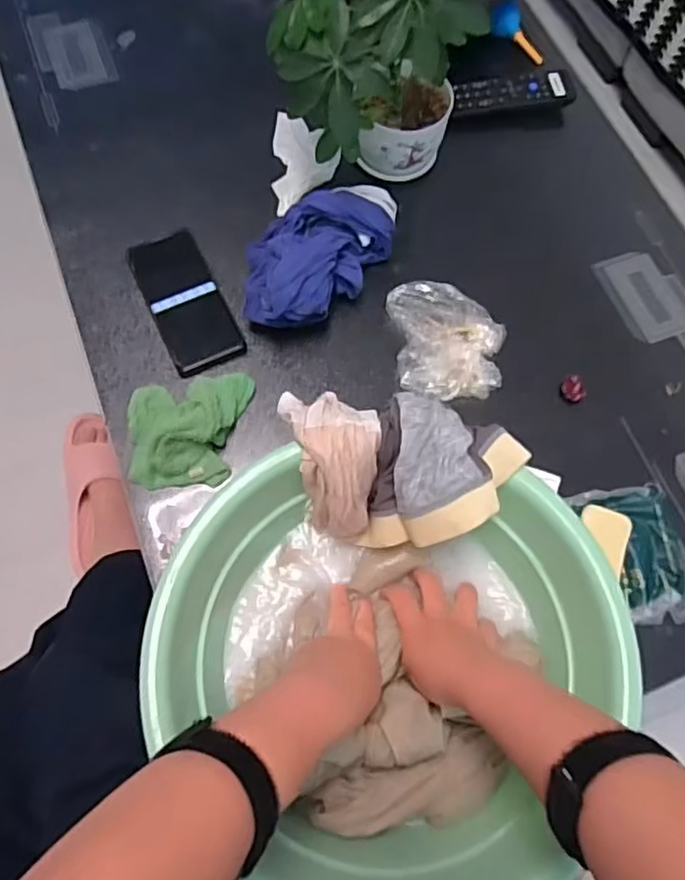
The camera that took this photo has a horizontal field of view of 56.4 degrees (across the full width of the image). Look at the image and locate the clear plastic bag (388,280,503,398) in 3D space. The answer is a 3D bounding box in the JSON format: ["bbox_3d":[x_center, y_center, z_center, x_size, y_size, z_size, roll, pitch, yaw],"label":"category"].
[{"bbox_3d":[0.113,-0.105,0.673,0.113,0.025,0.128,-6,70,-4],"label":"clear plastic bag"}]

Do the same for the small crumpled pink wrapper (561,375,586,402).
[{"bbox_3d":[0.241,-0.053,0.667,0.025,0.008,0.028,-28,73,-11],"label":"small crumpled pink wrapper"}]

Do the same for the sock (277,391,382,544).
[{"bbox_3d":[-0.003,0.015,0.533,0.070,0.089,0.117,-18,72,-8],"label":"sock"}]

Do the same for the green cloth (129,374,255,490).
[{"bbox_3d":[-0.150,-0.014,0.618,0.116,0.043,0.111,-1,70,-2],"label":"green cloth"}]

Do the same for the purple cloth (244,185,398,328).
[{"bbox_3d":[-0.021,-0.194,0.672,0.196,0.076,0.106,-39,76,-14],"label":"purple cloth"}]

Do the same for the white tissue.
[{"bbox_3d":[-0.043,-0.326,0.751,0.075,0.013,0.133,1,70,-2],"label":"white tissue"}]

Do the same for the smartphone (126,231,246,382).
[{"bbox_3d":[-0.168,-0.151,0.684,0.073,0.010,0.167,-24,73,-10],"label":"smartphone"}]

